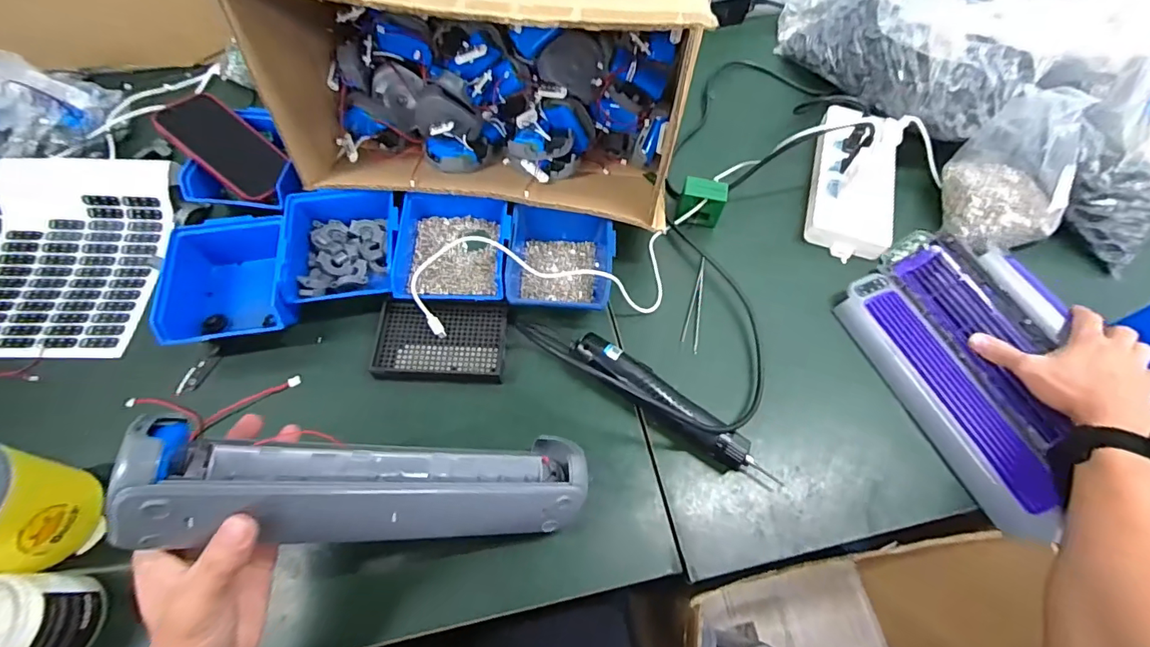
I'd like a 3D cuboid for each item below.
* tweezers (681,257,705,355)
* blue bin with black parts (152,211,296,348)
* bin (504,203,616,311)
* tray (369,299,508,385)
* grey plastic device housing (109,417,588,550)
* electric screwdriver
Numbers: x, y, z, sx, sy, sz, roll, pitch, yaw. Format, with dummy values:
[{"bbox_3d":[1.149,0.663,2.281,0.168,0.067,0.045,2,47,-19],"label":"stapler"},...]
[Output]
[{"bbox_3d":[0.139,-0.026,0.581,0.018,0.004,0.127,10,62,3],"label":"tweezers"},{"bbox_3d":[-0.371,-0.049,0.564,0.123,0.092,0.156,-10,69,-5],"label":"blue bin with black parts"},{"bbox_3d":[-0.016,-0.073,0.572,0.116,0.061,0.133,3,64,-1],"label":"bin"},{"bbox_3d":[-0.144,0.018,0.538,0.135,0.028,0.086,2,62,-1],"label":"tray"},{"bbox_3d":[-0.137,0.120,0.375,0.306,0.067,0.077,11,65,-28],"label":"grey plastic device housing"},{"bbox_3d":[0.100,0.084,0.508,0.235,0.040,0.044,35,68,14],"label":"electric screwdriver"}]

